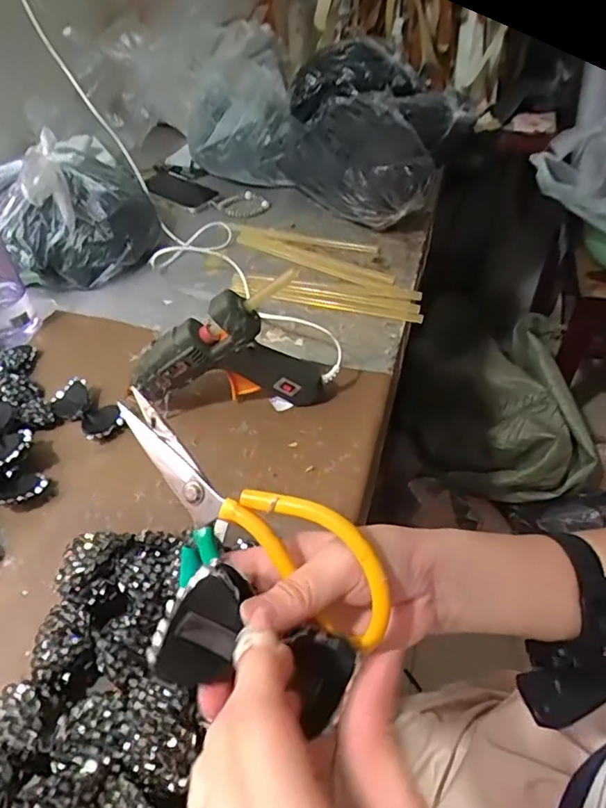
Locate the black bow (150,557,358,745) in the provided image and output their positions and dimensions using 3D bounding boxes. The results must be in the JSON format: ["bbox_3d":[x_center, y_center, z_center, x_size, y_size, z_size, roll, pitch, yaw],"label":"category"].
[{"bbox_3d":[-0.021,0.108,0.245,0.087,0.021,0.047,22,48,1],"label":"black bow"}]

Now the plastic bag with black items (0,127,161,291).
[{"bbox_3d":[-0.333,-0.287,0.810,0.221,0.147,0.188,-24,50,-19],"label":"plastic bag with black items"}]

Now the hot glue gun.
[{"bbox_3d":[-0.072,-0.050,0.564,0.214,0.148,0.032,-4,46,-1],"label":"hot glue gun"}]

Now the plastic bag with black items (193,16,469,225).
[{"bbox_3d":[0.025,-0.468,0.944,0.450,0.205,0.329,21,50,21],"label":"plastic bag with black items"}]

